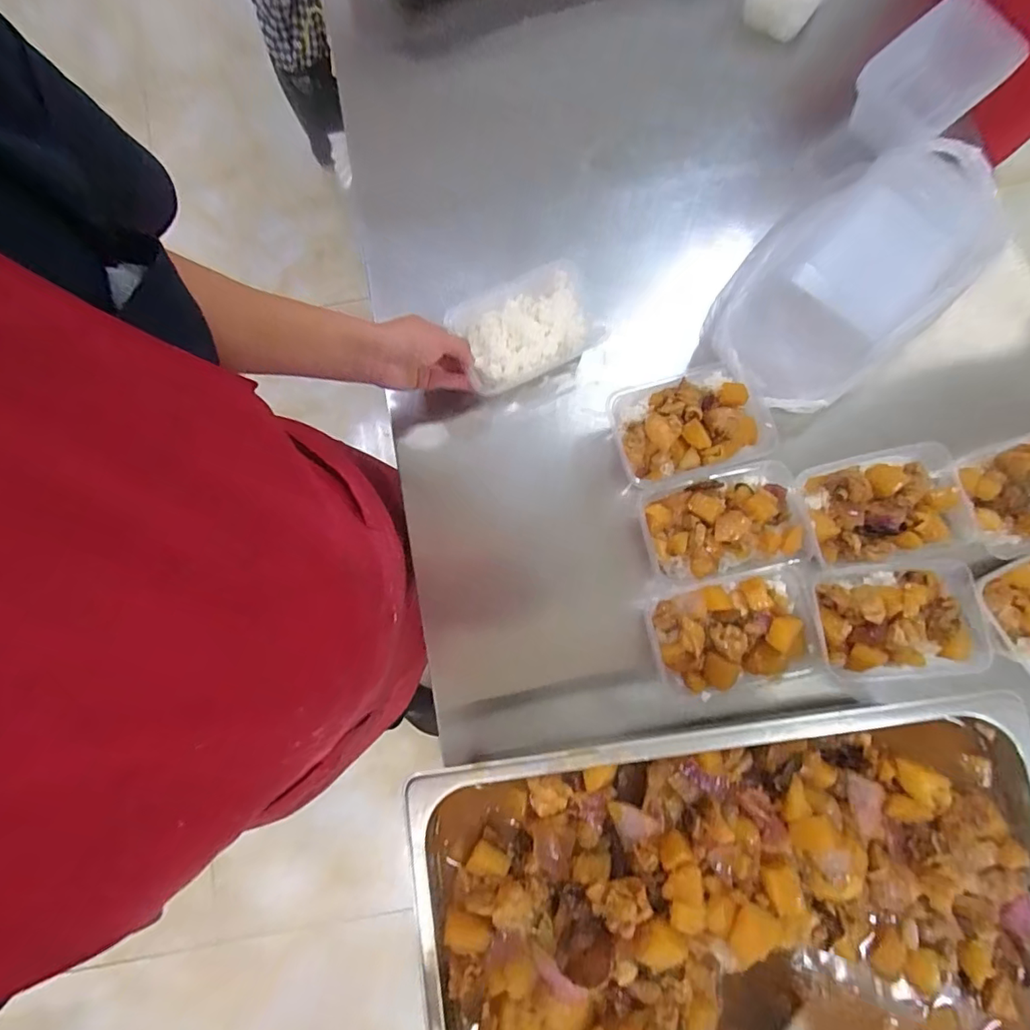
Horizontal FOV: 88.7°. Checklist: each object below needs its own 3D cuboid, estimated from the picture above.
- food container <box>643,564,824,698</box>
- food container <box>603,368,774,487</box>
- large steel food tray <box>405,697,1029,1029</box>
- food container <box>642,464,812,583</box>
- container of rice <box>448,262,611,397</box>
[{"bbox_3d":[0.230,0.122,0.543,0.168,0.045,0.110,-14,82,0],"label":"food container"},{"bbox_3d":[0.195,-0.100,0.580,0.169,0.047,0.115,-13,82,0],"label":"food container"},{"bbox_3d":[0.189,0.344,0.423,0.519,0.069,0.324,-7,77,-2],"label":"large steel food tray"},{"bbox_3d":[0.225,0.011,0.568,0.166,0.052,0.110,-12,82,0],"label":"food container"},{"bbox_3d":[0.011,-0.220,0.623,0.150,0.037,0.107,-25,78,-5],"label":"container of rice"}]

